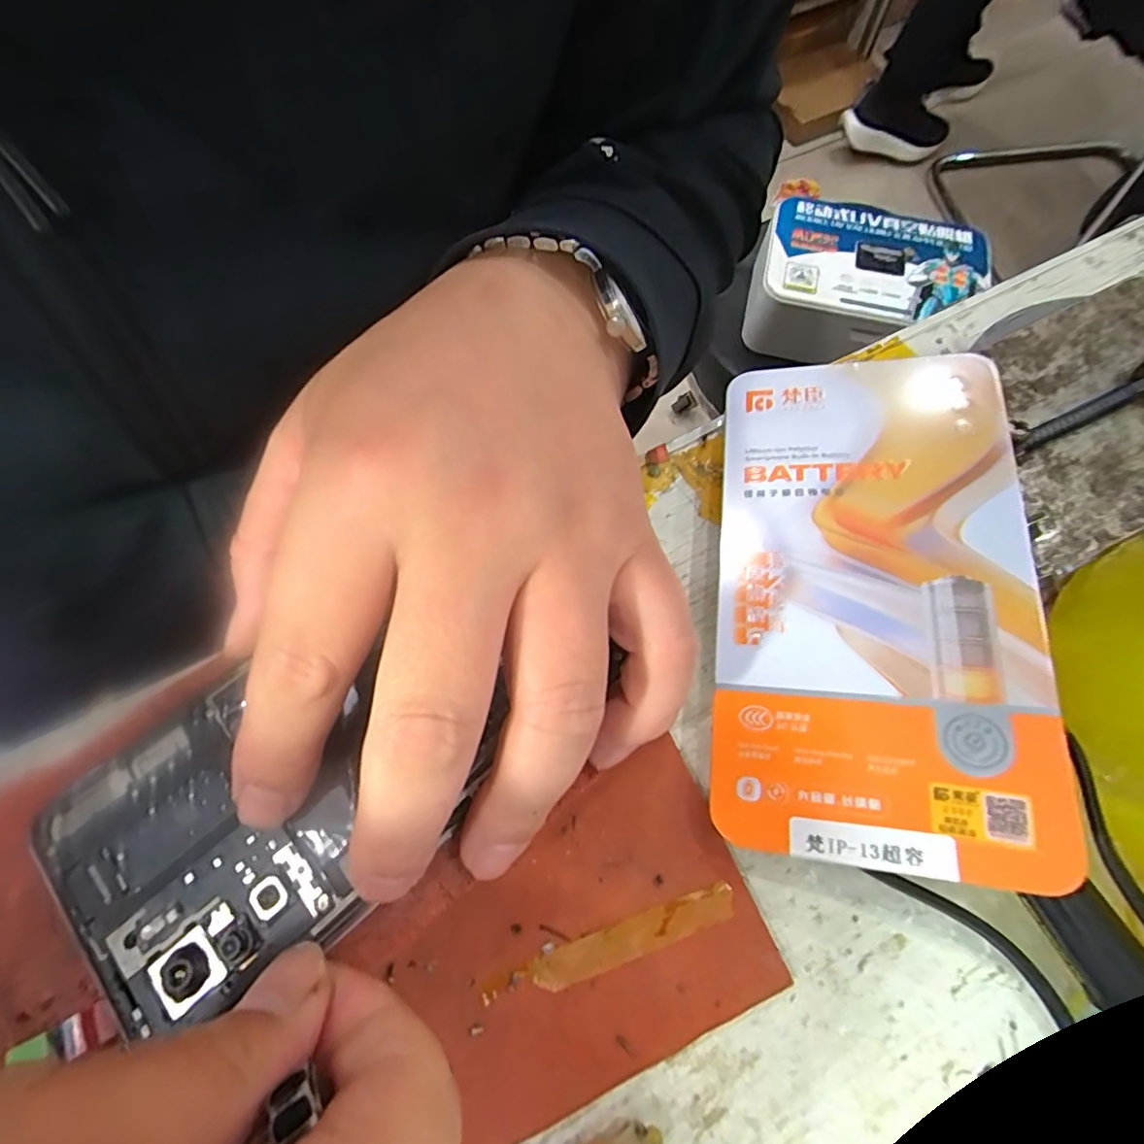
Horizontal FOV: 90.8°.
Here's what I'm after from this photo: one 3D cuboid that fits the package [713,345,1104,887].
[{"bbox_3d":[0.094,0.000,0.183,0.090,0.009,0.171,0,67,18],"label":"package"}]

